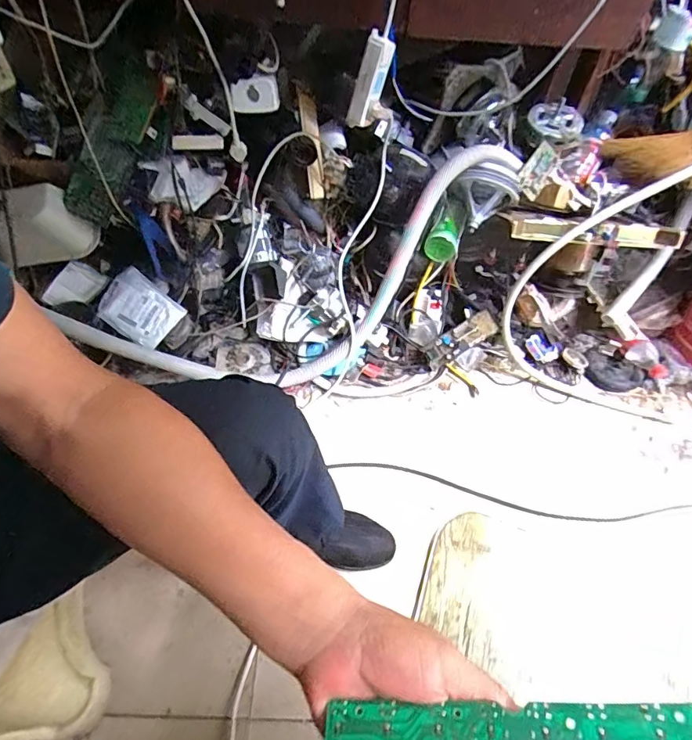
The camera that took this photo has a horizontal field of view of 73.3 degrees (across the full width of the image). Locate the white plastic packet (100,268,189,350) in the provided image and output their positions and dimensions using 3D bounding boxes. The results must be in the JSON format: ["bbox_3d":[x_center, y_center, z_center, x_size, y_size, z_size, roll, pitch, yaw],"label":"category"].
[{"bbox_3d":[-0.436,-0.129,0.985,0.145,0.017,0.117,40,81,-11],"label":"white plastic packet"}]

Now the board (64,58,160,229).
[{"bbox_3d":[-0.421,-0.404,0.831,0.091,0.287,0.018,27,17,-9],"label":"board"}]

